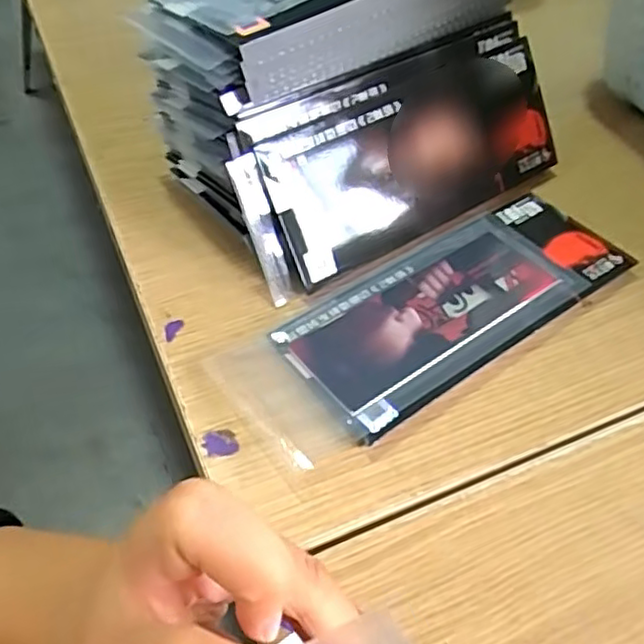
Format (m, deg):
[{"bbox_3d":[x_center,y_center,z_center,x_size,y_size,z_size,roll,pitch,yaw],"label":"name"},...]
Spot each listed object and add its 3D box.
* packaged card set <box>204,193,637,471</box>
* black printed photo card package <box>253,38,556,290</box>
[{"bbox_3d":[0.059,-0.006,0.336,0.214,0.012,0.074,-29,61,-25],"label":"packaged card set"},{"bbox_3d":[0.055,-0.088,0.364,0.186,0.075,0.009,-29,20,-24],"label":"black printed photo card package"}]

